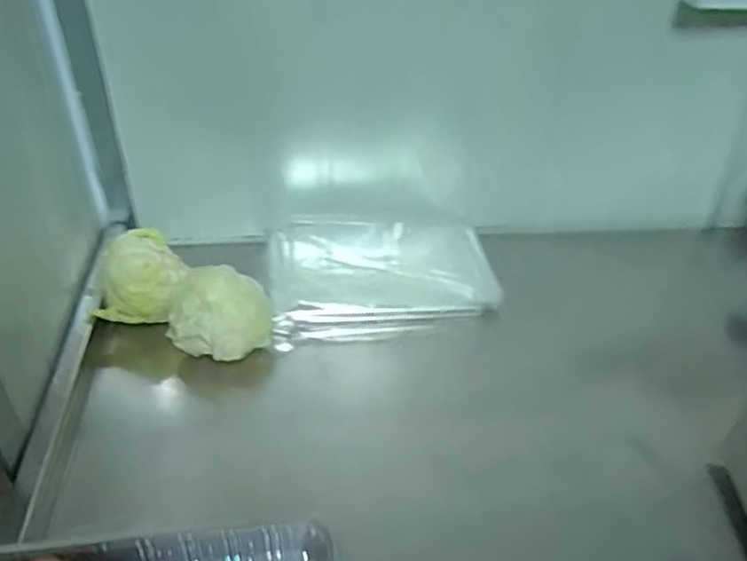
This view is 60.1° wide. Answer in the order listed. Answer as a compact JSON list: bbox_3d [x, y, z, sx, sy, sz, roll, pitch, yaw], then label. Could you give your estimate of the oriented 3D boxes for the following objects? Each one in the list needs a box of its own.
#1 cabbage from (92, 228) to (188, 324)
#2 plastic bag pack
[{"bbox_3d":[-0.259,0.001,0.714,0.099,0.080,0.091,-30,48,-34],"label":"cabbage"},{"bbox_3d":[0.012,-0.004,0.834,0.289,0.063,0.200,-4,39,-7],"label":"plastic bag pack"}]

